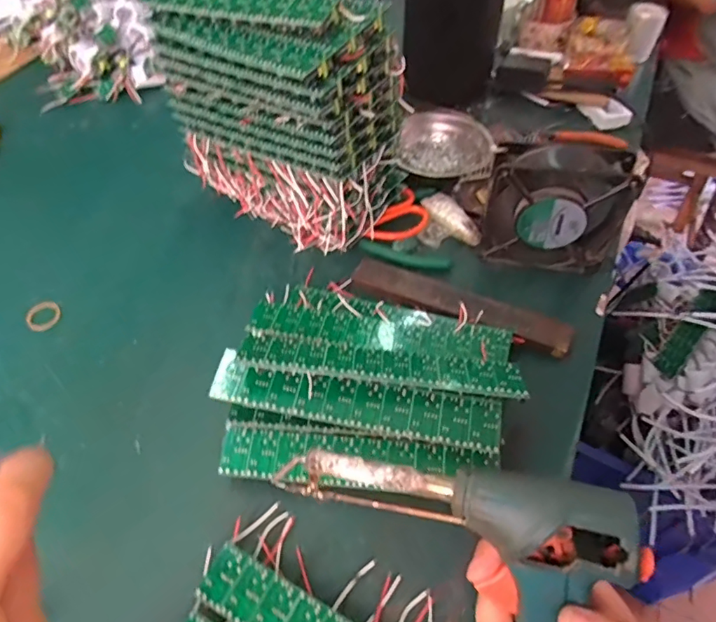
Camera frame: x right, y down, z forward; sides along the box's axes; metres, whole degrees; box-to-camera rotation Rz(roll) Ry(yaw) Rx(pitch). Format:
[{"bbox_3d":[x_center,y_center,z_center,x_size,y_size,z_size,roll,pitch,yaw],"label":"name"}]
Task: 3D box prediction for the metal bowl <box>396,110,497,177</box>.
[{"bbox_3d":[0.103,-0.199,0.610,0.107,0.035,0.107,1,53,-1],"label":"metal bowl"}]

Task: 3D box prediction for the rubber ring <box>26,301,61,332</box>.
[{"bbox_3d":[-0.294,0.005,0.474,0.028,0.006,0.029,1,53,-1],"label":"rubber ring"}]

